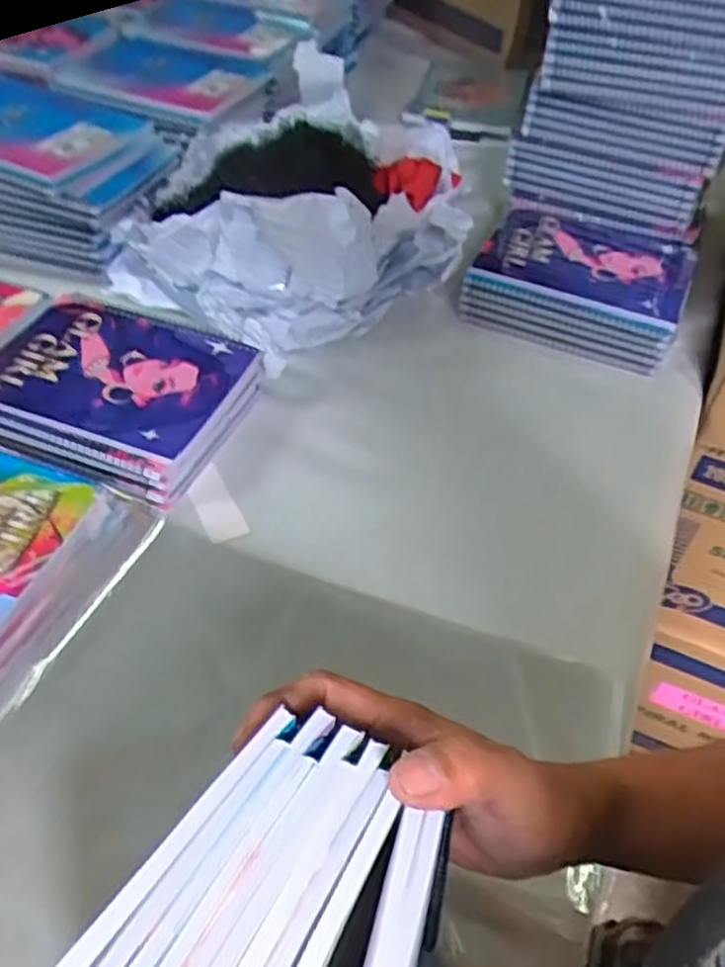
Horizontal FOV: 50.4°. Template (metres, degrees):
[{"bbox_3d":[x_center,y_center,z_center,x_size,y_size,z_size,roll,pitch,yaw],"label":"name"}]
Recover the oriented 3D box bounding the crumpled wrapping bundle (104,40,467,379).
[{"bbox_3d":[-0.064,-0.268,0.773,0.298,0.156,0.335,31,54,30],"label":"crumpled wrapping bundle"}]

